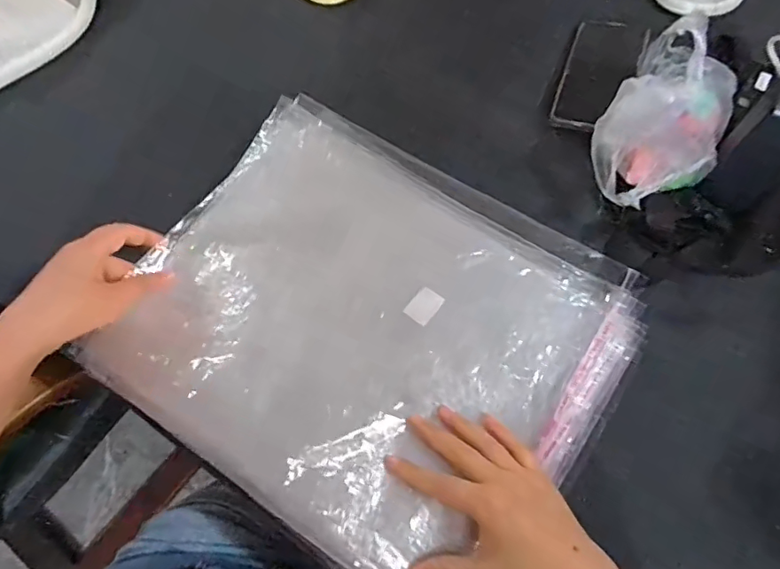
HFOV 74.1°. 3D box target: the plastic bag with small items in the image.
[{"bbox_3d":[0.262,-0.153,0.490,0.107,0.072,0.194,31,71,12],"label":"plastic bag with small items"}]

